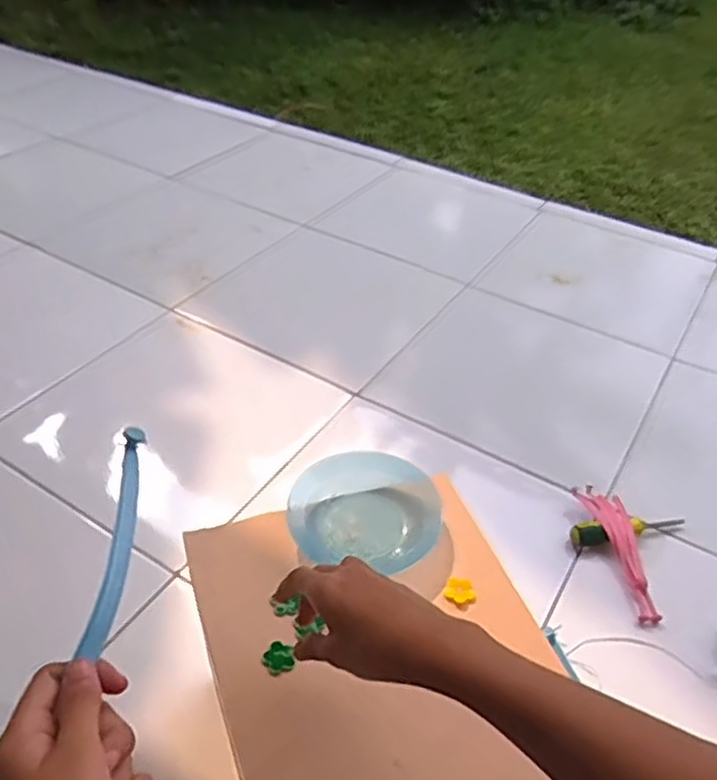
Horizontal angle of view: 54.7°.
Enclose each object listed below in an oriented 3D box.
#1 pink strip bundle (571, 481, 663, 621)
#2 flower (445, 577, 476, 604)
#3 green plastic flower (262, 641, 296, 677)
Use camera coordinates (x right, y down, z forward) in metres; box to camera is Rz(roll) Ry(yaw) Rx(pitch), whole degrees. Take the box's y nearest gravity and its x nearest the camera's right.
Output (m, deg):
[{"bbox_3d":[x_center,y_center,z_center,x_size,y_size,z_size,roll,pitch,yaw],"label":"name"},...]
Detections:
[{"bbox_3d":[0.334,0.196,0.874,0.054,0.027,0.199,-4,42,-7],"label":"pink strip bundle"},{"bbox_3d":[0.082,0.160,0.552,0.024,0.007,0.020,7,42,5],"label":"flower"},{"bbox_3d":[-0.058,0.193,0.500,0.022,0.006,0.023,1,42,-1],"label":"green plastic flower"}]

